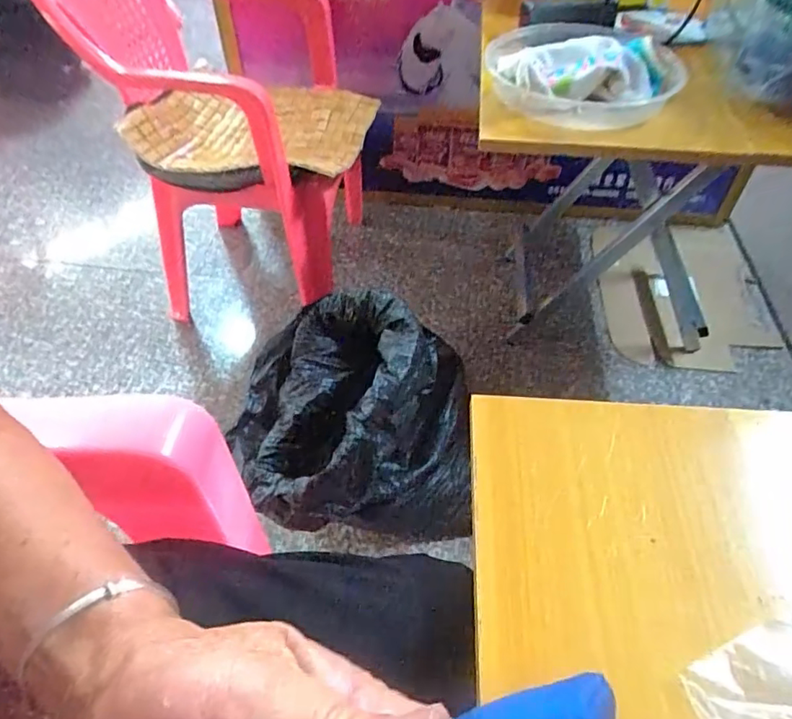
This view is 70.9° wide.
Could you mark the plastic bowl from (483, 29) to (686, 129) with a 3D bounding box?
[{"bbox_3d":[0.229,-0.368,0.696,0.219,0.057,0.219,1,48,-1],"label":"plastic bowl"}]

